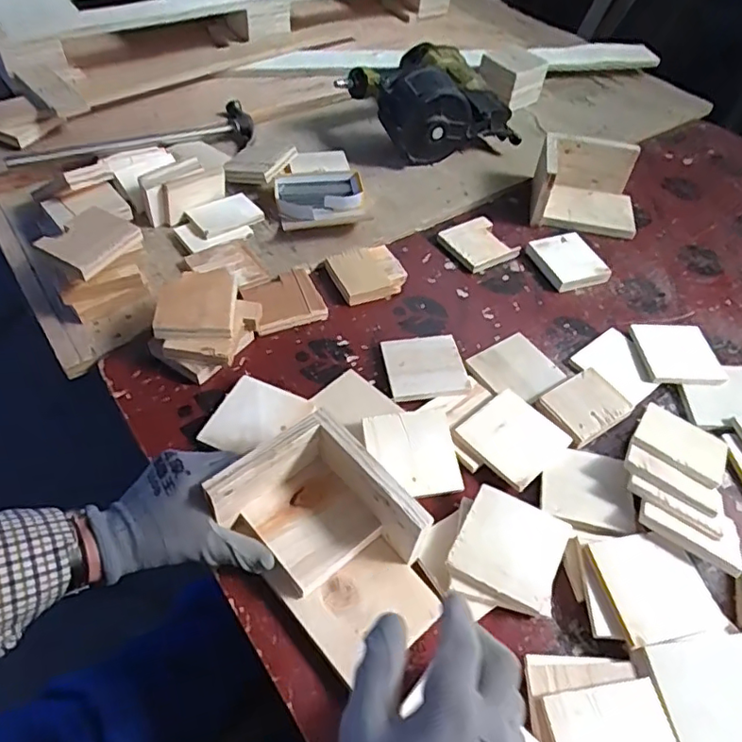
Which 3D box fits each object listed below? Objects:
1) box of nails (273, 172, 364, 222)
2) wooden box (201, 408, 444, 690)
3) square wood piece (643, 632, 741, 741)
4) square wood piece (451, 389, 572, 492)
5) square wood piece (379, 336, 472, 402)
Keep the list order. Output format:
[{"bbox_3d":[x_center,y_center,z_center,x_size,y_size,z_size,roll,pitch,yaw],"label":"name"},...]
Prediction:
[{"bbox_3d":[-0.068,-0.250,0.823,0.127,0.021,0.085,-14,56,-18],"label":"box of nails"},{"bbox_3d":[-0.027,0.141,0.485,0.120,0.088,0.179,-36,63,-28],"label":"wooden box"},{"bbox_3d":[0.275,0.258,0.450,0.094,0.009,0.091,-8,52,-3],"label":"square wood piece"},{"bbox_3d":[0.150,0.070,0.612,0.093,0.010,0.093,-35,64,-29],"label":"square wood piece"},{"bbox_3d":[0.063,-0.003,0.666,0.088,0.010,0.088,-4,53,-11],"label":"square wood piece"}]

